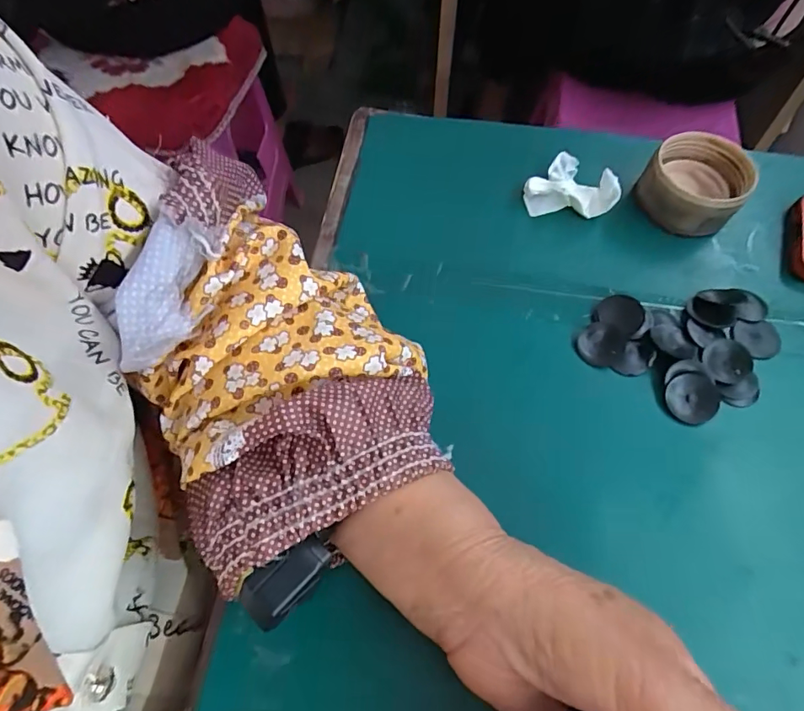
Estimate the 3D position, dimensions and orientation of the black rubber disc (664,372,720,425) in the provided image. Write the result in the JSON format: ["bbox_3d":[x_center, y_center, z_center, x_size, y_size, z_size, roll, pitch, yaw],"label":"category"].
[{"bbox_3d":[0.168,0.024,0.273,0.031,0.007,0.027,-9,64,-7],"label":"black rubber disc"}]

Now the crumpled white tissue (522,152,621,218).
[{"bbox_3d":[0.119,-0.124,0.336,0.059,0.029,0.041,3,64,-1],"label":"crumpled white tissue"}]

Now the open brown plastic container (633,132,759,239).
[{"bbox_3d":[0.205,-0.120,0.332,0.066,0.039,0.068,1,64,-2],"label":"open brown plastic container"}]

